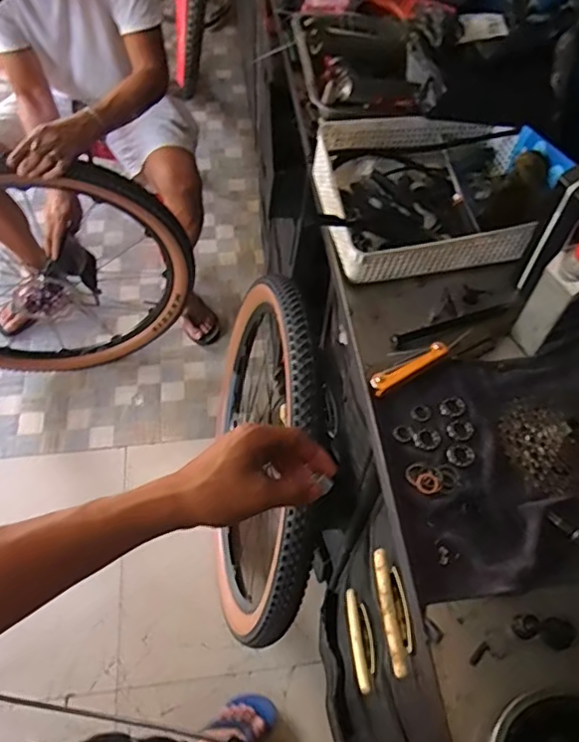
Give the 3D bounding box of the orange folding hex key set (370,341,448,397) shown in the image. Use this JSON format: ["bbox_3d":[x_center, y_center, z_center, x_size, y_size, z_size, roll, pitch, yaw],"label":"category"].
[{"bbox_3d":[0.147,-0.005,0.705,0.110,0.018,0.023,-28,62,-19],"label":"orange folding hex key set"}]

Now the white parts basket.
[{"bbox_3d":[0.207,-0.261,0.841,0.322,0.092,0.237,-9,58,-9],"label":"white parts basket"}]

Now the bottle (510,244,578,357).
[{"bbox_3d":[0.348,-0.094,0.700,0.089,0.176,0.055,-20,60,-15],"label":"bottle"}]

